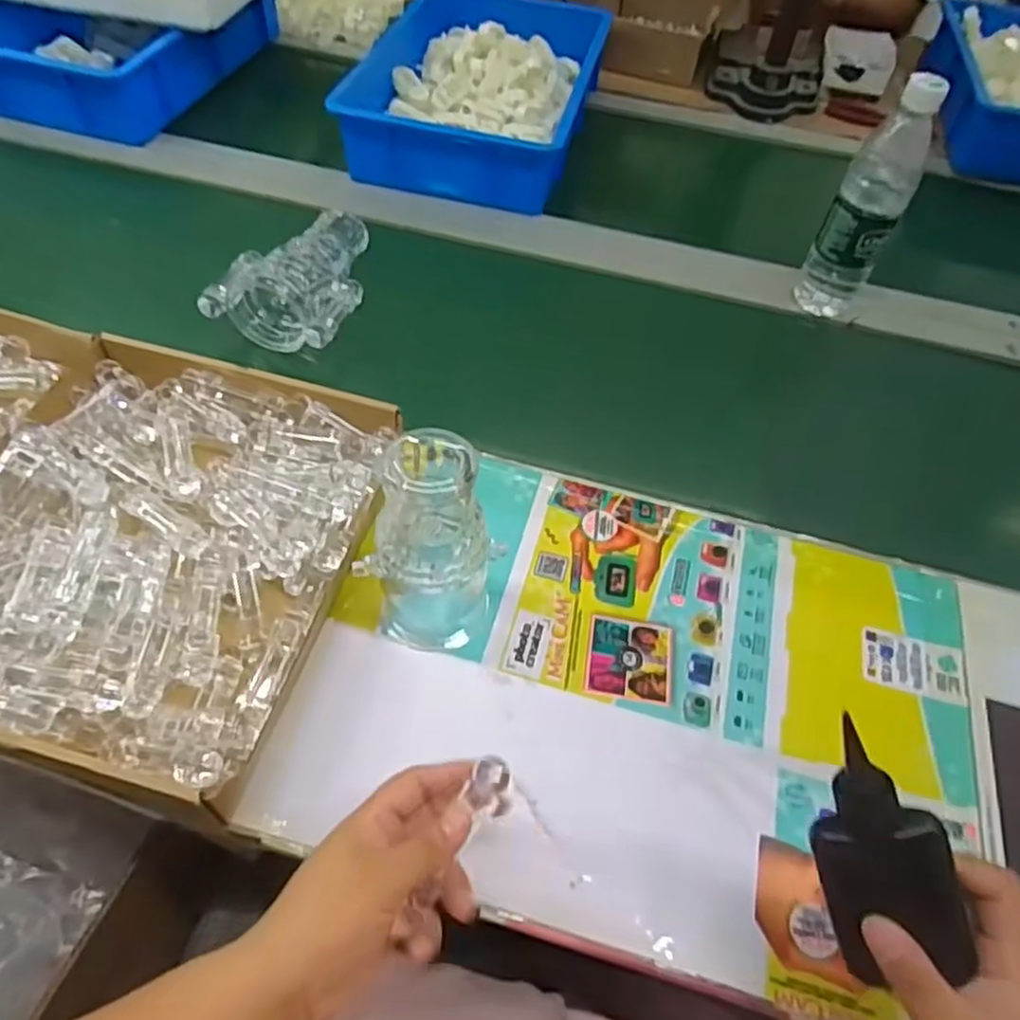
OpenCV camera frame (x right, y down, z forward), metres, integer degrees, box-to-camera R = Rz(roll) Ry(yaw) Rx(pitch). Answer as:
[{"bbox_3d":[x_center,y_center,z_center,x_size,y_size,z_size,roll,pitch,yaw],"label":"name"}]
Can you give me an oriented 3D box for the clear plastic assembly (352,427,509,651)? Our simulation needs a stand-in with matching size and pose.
[{"bbox_3d":[-0.050,0.023,0.463,0.077,0.167,0.072,22,56,10],"label":"clear plastic assembly"}]

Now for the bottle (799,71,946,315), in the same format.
[{"bbox_3d":[0.338,-0.282,0.678,0.064,0.226,0.057,28,57,14],"label":"bottle"}]

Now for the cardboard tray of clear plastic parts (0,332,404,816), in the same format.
[{"bbox_3d":[-0.253,0.019,0.513,0.274,0.058,0.314,16,55,6],"label":"cardboard tray of clear plastic parts"}]

